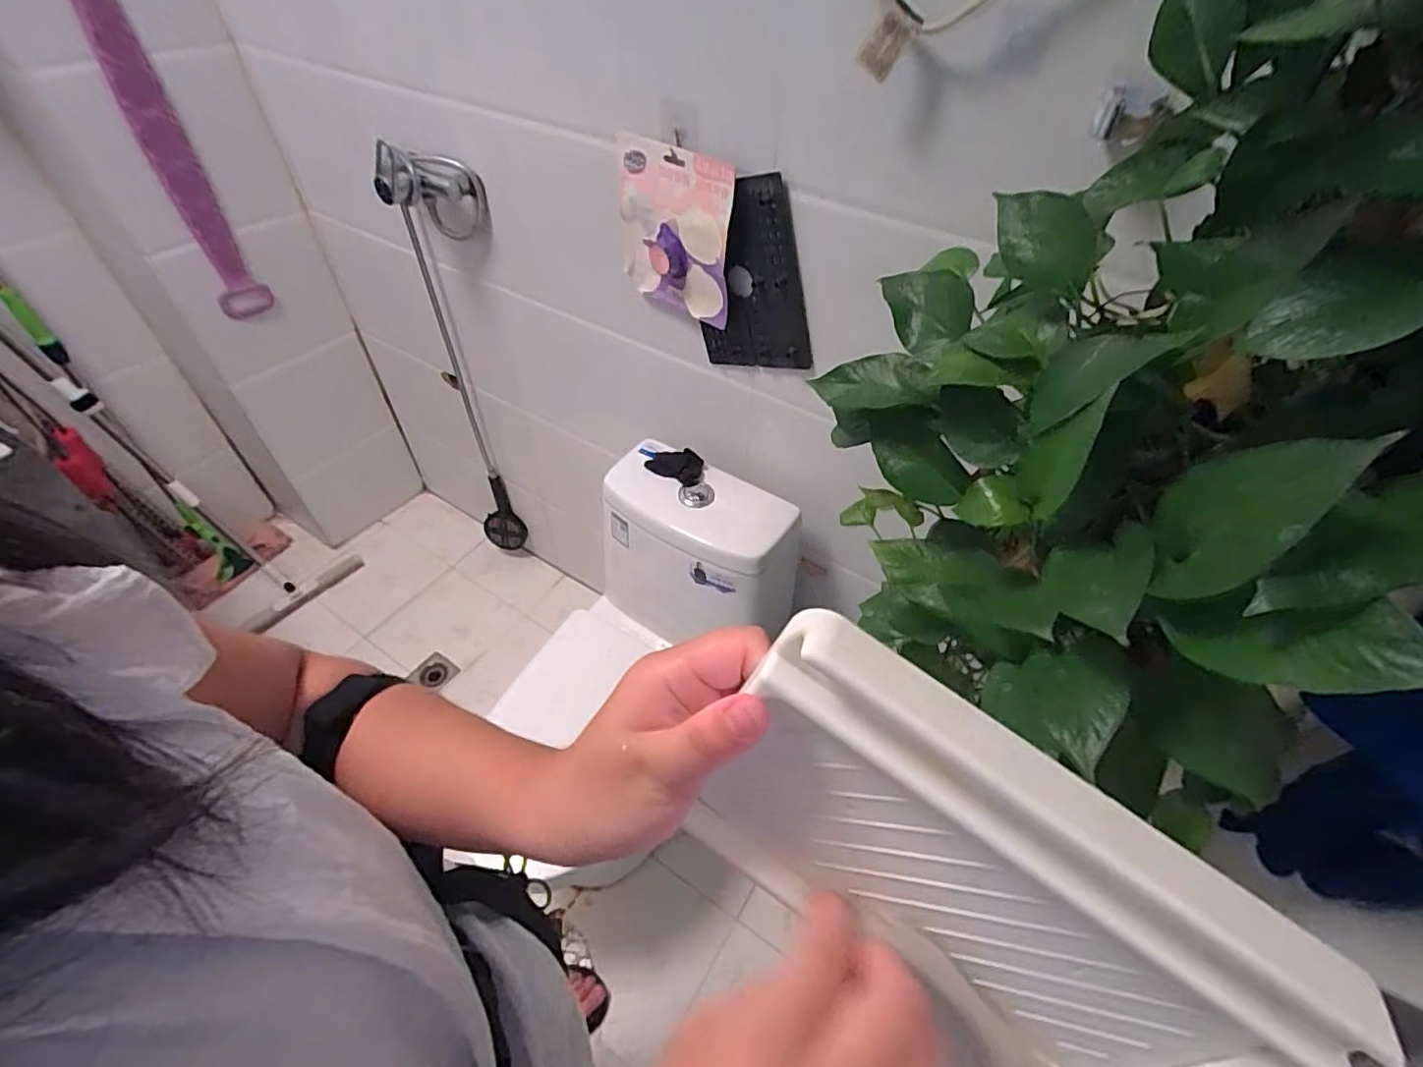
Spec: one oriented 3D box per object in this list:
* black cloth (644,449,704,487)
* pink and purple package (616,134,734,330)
[{"bbox_3d":[-0.064,-0.115,1.089,0.109,0.041,0.051,21,50,16],"label":"black cloth"},{"bbox_3d":[-0.059,-0.428,0.878,0.042,0.215,0.202,-34,58,-29],"label":"pink and purple package"}]

